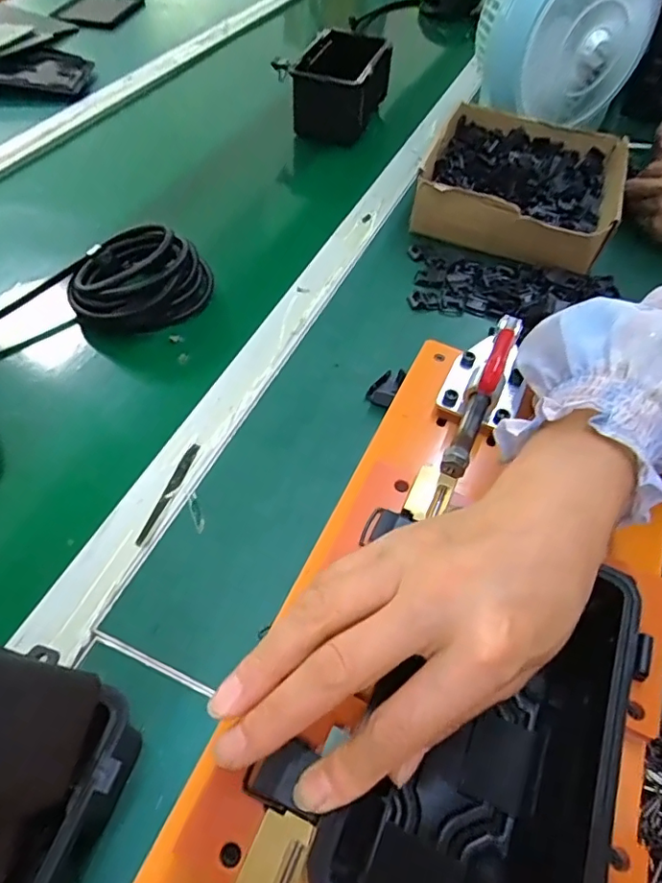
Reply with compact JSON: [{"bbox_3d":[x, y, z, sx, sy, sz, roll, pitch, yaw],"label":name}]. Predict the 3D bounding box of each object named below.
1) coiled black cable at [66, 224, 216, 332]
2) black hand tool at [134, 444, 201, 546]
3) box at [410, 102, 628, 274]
[{"bbox_3d":[-0.178,-0.153,0.513,0.123,0.063,0.091,2,53,-2],"label":"coiled black cable"},{"bbox_3d":[-0.119,0.036,0.403,0.009,0.004,0.090,15,54,7],"label":"black hand tool"},{"bbox_3d":[0.224,-0.298,0.643,0.214,0.071,0.219,18,54,9],"label":"box"}]

